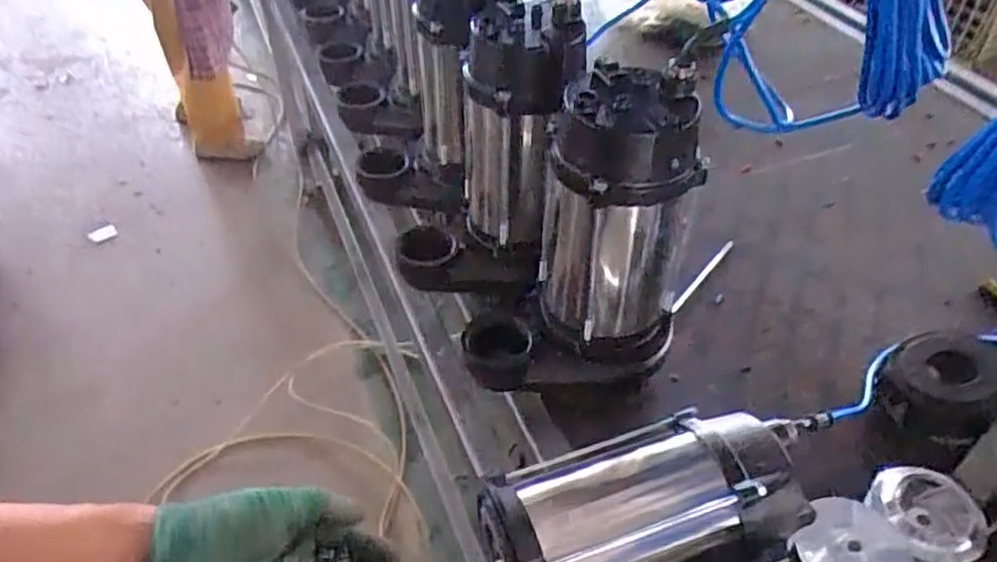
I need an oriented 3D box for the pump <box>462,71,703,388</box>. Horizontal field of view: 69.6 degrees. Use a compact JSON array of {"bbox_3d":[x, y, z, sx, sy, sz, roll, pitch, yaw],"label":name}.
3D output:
[{"bbox_3d":[0.074,-0.036,0.672,0.198,0.287,0.126,3,44,4],"label":"pump"}]

